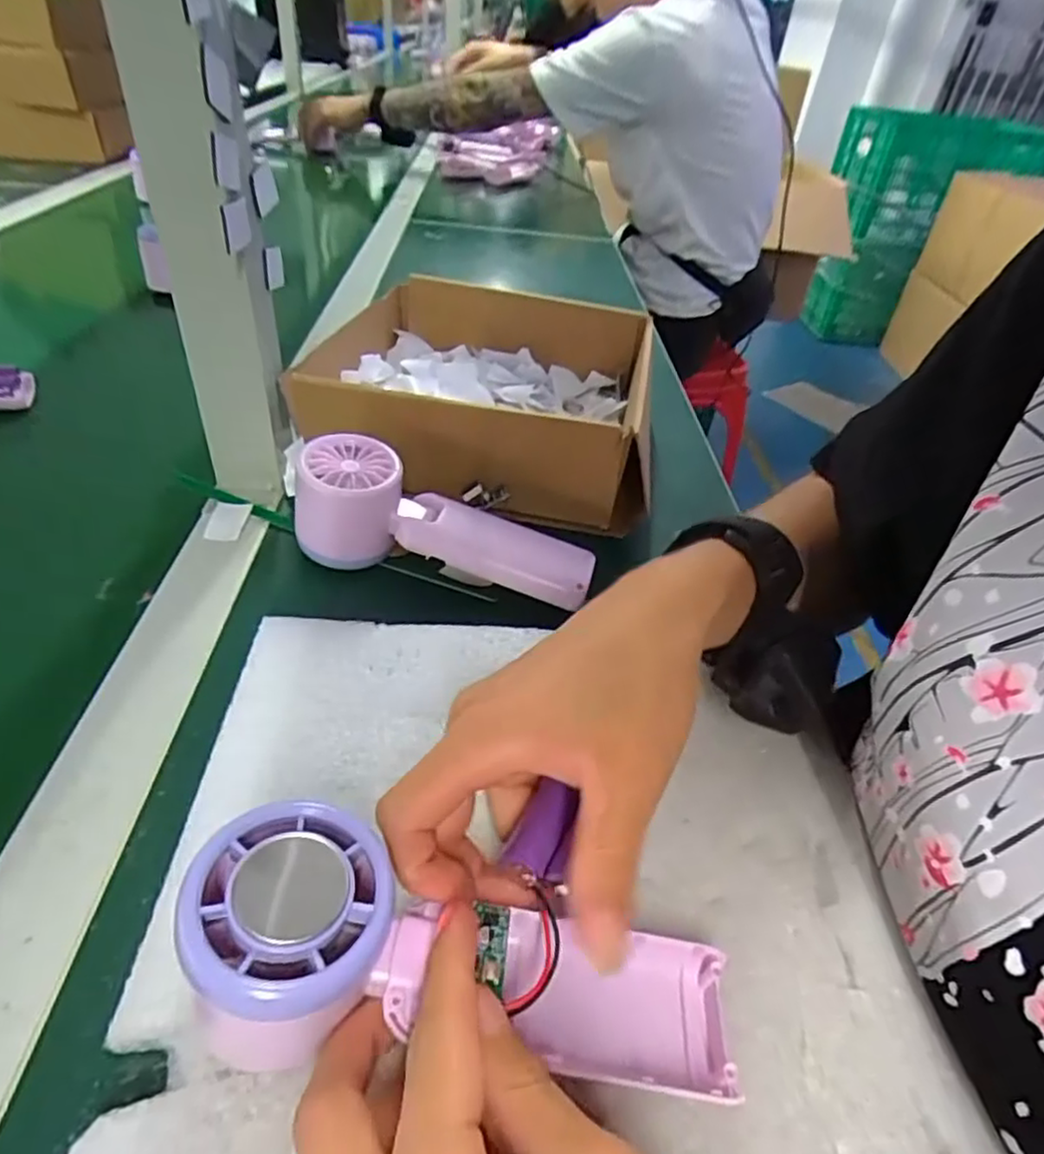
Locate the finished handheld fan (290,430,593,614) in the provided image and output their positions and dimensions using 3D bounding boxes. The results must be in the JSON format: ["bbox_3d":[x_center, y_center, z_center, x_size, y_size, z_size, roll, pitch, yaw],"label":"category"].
[{"bbox_3d":[-0.042,-0.023,0.371,0.158,0.053,0.049,18,39,-5],"label":"finished handheld fan"}]

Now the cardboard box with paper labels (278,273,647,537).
[{"bbox_3d":[-0.023,-0.131,0.474,0.210,0.064,0.245,10,40,5],"label":"cardboard box with paper labels"}]

